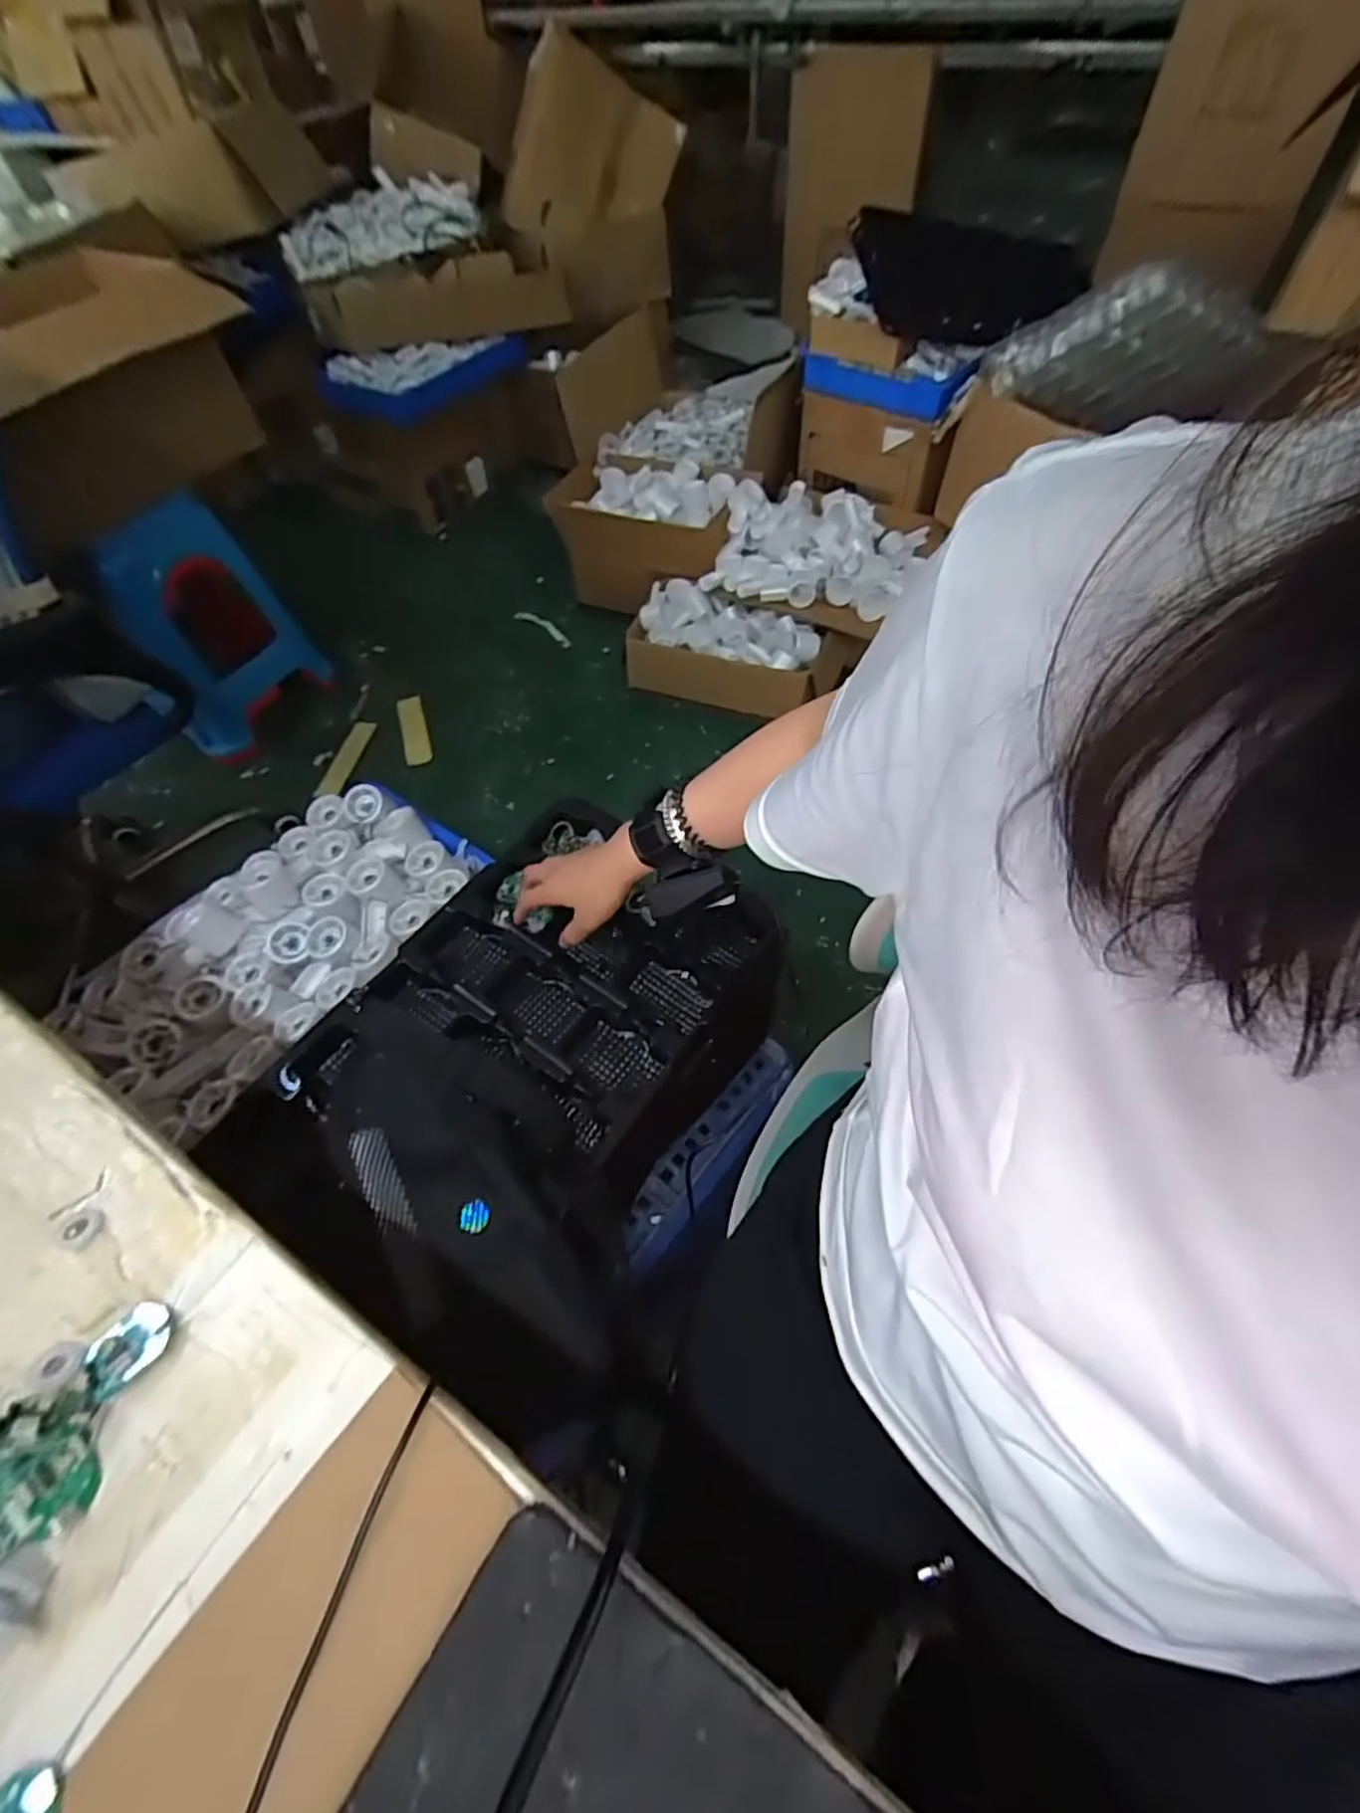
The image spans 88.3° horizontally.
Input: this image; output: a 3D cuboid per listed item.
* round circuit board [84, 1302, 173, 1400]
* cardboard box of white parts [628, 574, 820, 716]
[{"bbox_3d":[-0.250,0.200,0.318,0.026,0.008,0.035,37,65,25],"label":"round circuit board"},{"bbox_3d":[0.096,-0.557,1.516,0.396,0.131,0.234,14,58,13],"label":"cardboard box of white parts"}]

